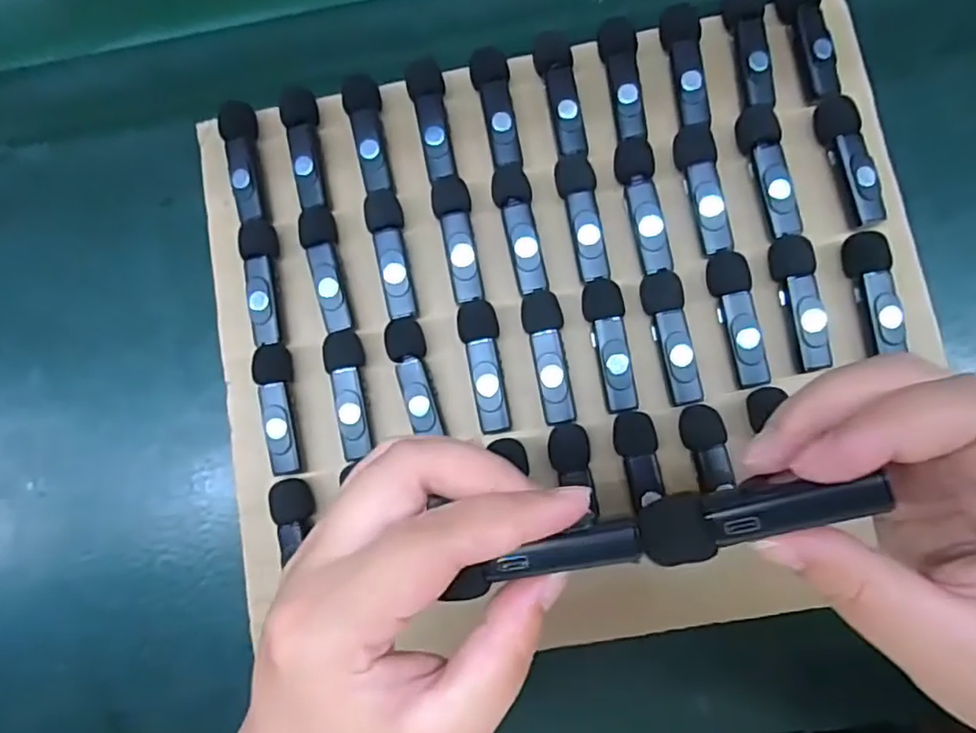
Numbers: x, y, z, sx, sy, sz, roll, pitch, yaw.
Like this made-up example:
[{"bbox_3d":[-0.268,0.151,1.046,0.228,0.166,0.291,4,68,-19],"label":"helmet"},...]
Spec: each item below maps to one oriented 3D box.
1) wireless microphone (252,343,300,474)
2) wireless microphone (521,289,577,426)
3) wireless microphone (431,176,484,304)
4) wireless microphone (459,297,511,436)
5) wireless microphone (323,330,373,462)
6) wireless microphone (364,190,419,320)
[{"bbox_3d":[-0.104,0.021,0.315,0.016,0.014,0.064,-10,82,4],"label":"wireless microphone"},{"bbox_3d":[0.031,-0.005,0.305,0.018,0.012,0.064,-12,82,3],"label":"wireless microphone"},{"bbox_3d":[-0.014,-0.065,0.317,0.018,0.015,0.065,-13,82,3],"label":"wireless microphone"},{"bbox_3d":[-0.002,0.000,0.308,0.018,0.017,0.064,-9,82,4],"label":"wireless microphone"},{"bbox_3d":[-0.067,0.014,0.312,0.018,0.016,0.063,-14,82,3],"label":"wireless microphone"},{"bbox_3d":[-0.048,-0.057,0.319,0.017,0.015,0.067,-13,82,3],"label":"wireless microphone"}]

